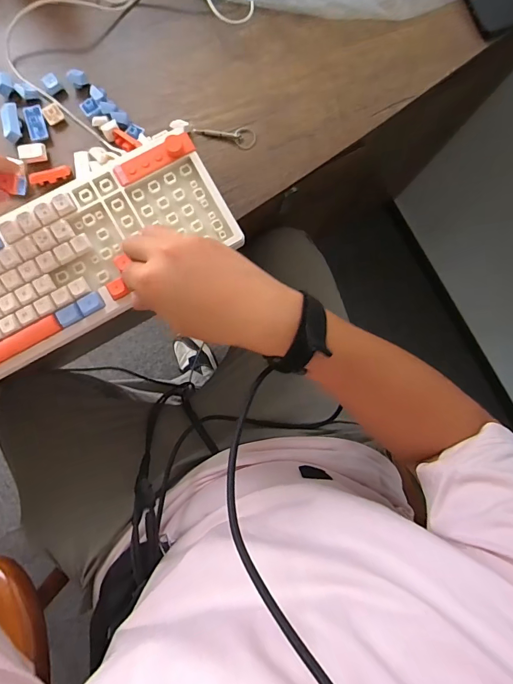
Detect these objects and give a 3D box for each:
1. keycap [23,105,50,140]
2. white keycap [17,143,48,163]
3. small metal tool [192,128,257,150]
[{"bbox_3d":[-0.241,-0.241,0.418,0.019,0.009,0.035,-10,86,-4],"label":"keycap"},{"bbox_3d":[-0.243,-0.205,0.414,0.028,0.009,0.018,-13,86,-5],"label":"white keycap"},{"bbox_3d":[-0.035,-0.240,0.434,0.070,0.004,0.024,17,85,-2],"label":"small metal tool"}]

